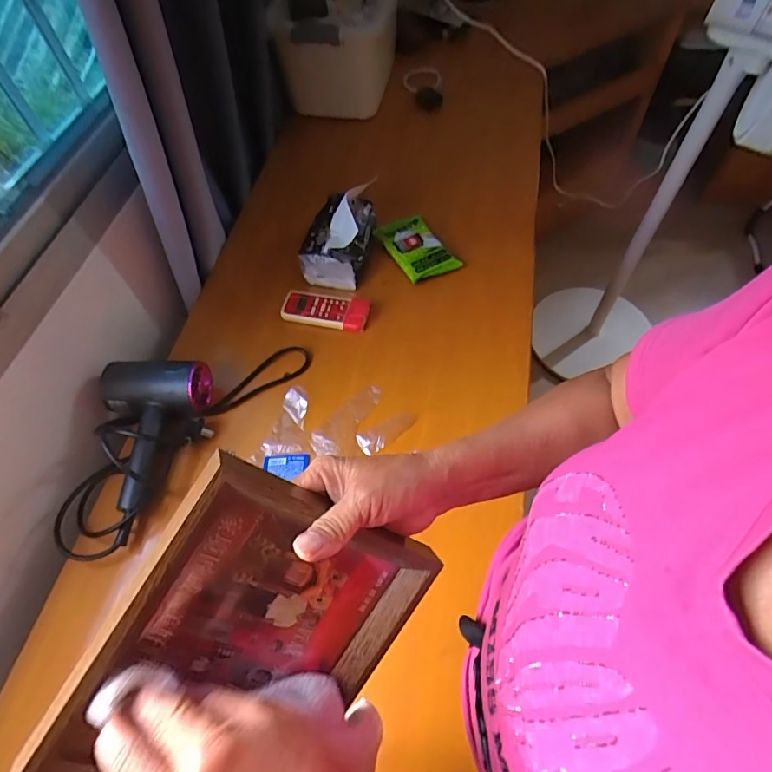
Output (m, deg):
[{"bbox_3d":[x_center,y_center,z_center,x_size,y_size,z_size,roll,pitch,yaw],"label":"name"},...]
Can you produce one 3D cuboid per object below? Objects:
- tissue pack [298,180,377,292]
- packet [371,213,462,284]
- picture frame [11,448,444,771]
[{"bbox_3d":[-0.077,-0.255,0.790,0.092,0.115,0.149,9,59,9],"label":"tissue pack"},{"bbox_3d":[0.051,-0.232,0.823,0.079,0.027,0.142,-31,62,-15],"label":"packet"},{"bbox_3d":[-0.091,0.174,0.316,0.224,0.172,0.024,-57,26,0],"label":"picture frame"}]

